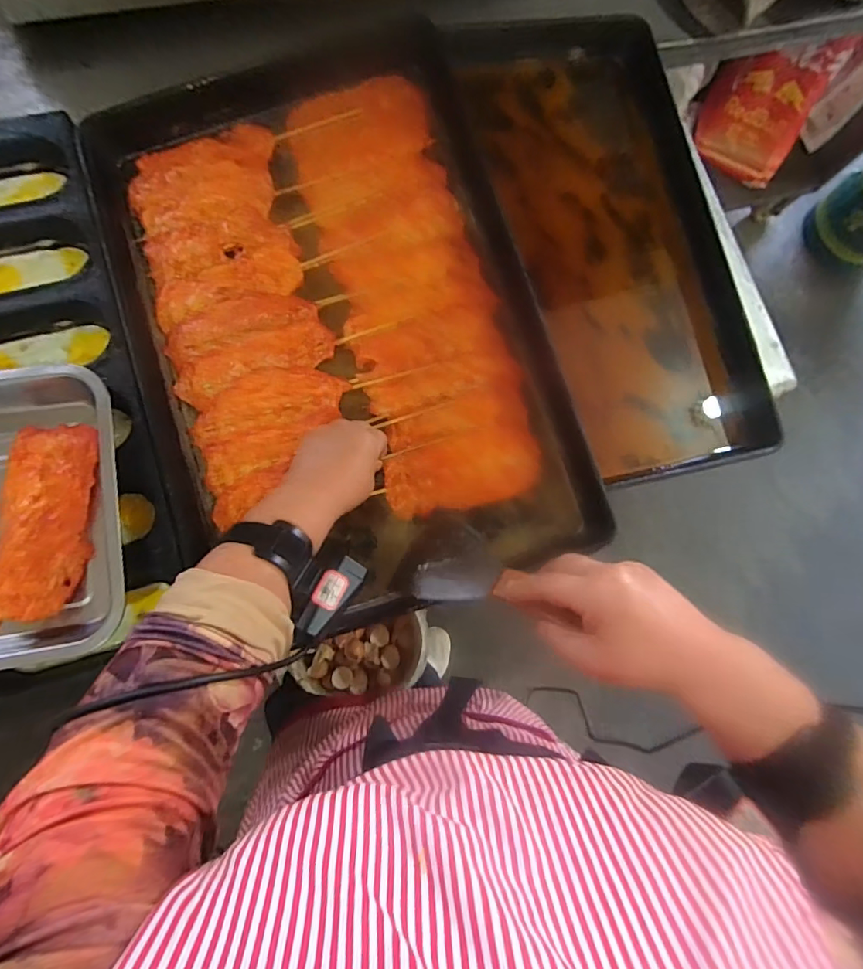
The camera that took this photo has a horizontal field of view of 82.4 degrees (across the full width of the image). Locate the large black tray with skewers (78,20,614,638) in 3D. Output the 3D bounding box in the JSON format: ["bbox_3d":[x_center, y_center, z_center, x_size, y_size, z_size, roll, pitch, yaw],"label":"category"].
[{"bbox_3d":[-0.106,-0.182,0.525,0.393,0.065,0.620,-17,81,-2],"label":"large black tray with skewers"}]

